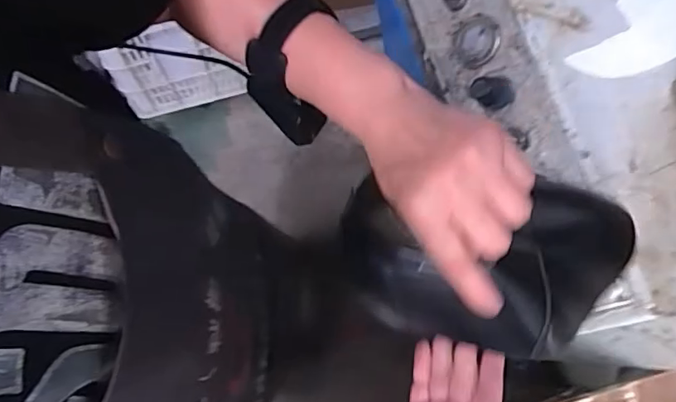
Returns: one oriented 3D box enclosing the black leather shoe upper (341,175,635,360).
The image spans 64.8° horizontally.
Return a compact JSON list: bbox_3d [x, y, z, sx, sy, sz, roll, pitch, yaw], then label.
[{"bbox_3d":[0.125,0.044,0.382,0.238,0.081,0.121,-5,78,-17],"label":"black leather shoe upper"}]

